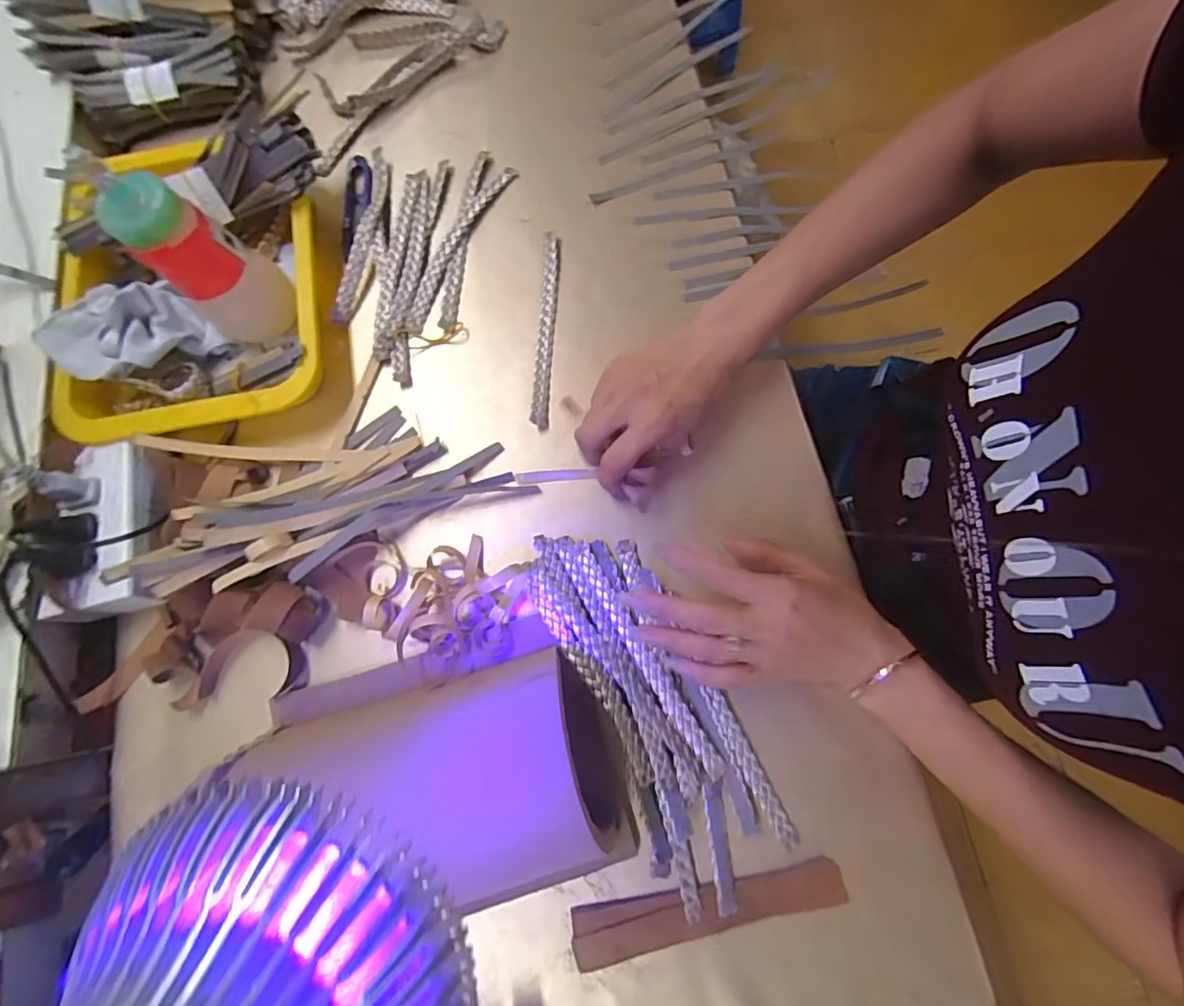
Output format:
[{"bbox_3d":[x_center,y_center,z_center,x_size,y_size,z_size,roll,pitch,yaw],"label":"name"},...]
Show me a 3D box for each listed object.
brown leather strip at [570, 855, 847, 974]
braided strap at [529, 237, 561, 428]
[{"bbox_3d":[0.071,0.247,0.336,0.167,0.007,0.031,-14,76,-1],"label":"brown leather strip"},{"bbox_3d":[-0.037,-0.140,0.437,0.013,0.008,0.168,2,76,4],"label":"braided strap"}]

